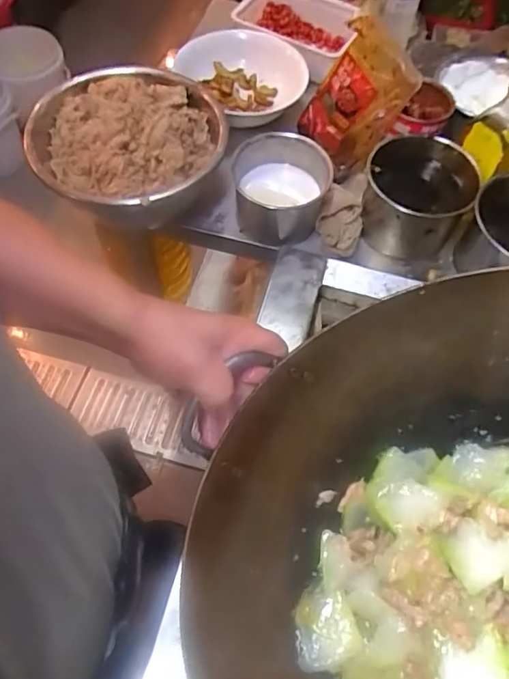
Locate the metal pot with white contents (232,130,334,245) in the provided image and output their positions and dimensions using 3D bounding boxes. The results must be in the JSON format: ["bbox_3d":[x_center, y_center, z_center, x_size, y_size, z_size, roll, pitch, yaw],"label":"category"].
[{"bbox_3d":[0.035,-0.206,0.733,0.126,0.091,0.134,1,62,-2],"label":"metal pot with white contents"}]

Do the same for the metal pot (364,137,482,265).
[{"bbox_3d":[0.225,-0.198,0.737,0.139,0.117,0.143,1,62,-2],"label":"metal pot"}]

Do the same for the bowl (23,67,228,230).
[{"bbox_3d":[-0.183,-0.261,0.724,0.241,0.123,0.230,1,62,-2],"label":"bowl"}]

